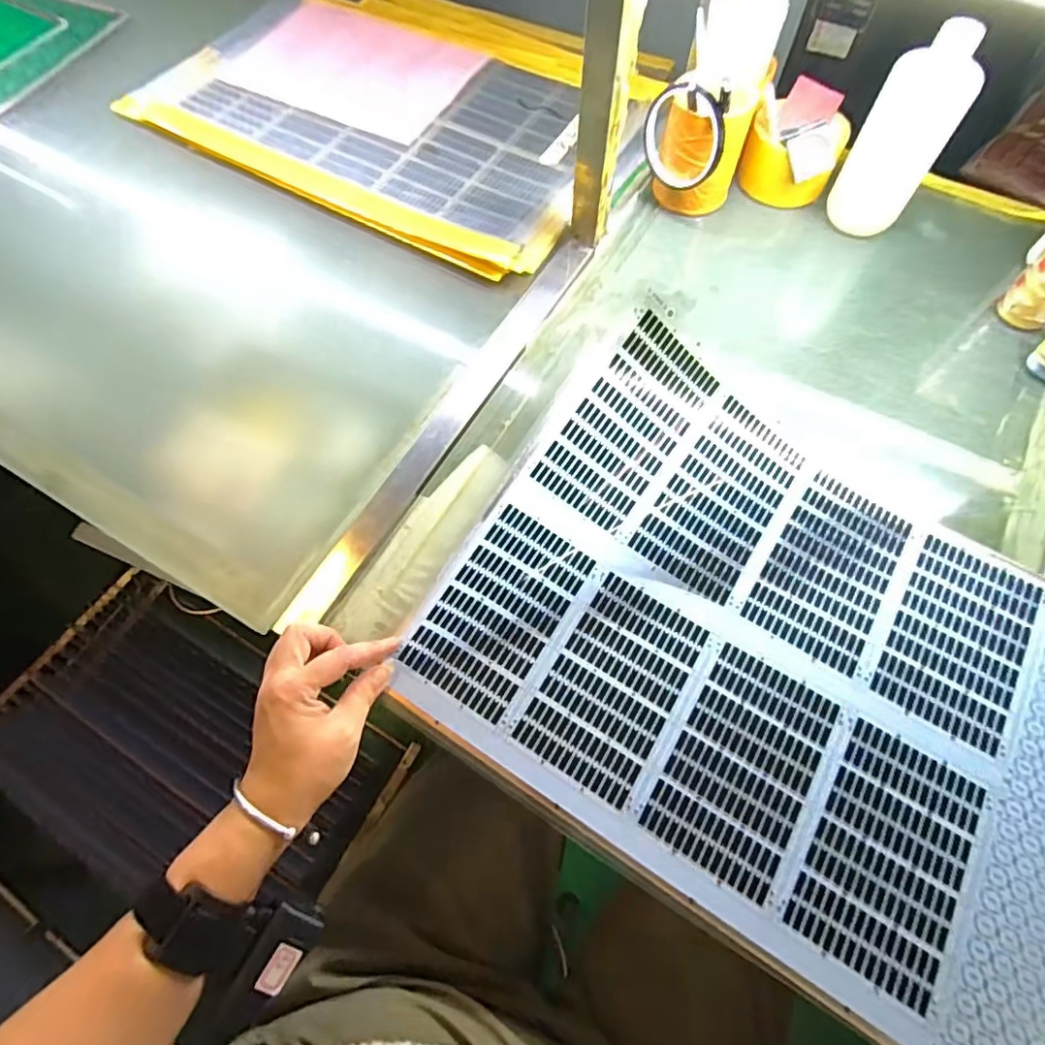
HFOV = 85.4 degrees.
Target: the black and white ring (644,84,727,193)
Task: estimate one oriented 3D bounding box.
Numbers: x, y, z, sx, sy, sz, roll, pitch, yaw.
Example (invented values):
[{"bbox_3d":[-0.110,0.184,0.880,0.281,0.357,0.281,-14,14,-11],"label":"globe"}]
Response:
[{"bbox_3d":[0.155,-0.374,0.547,0.015,0.084,0.089,-37,94,-28],"label":"black and white ring"}]

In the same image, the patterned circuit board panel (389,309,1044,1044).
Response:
[{"bbox_3d":[0.206,0.098,0.374,0.502,0.098,0.336,30,71,13],"label":"patterned circuit board panel"}]

